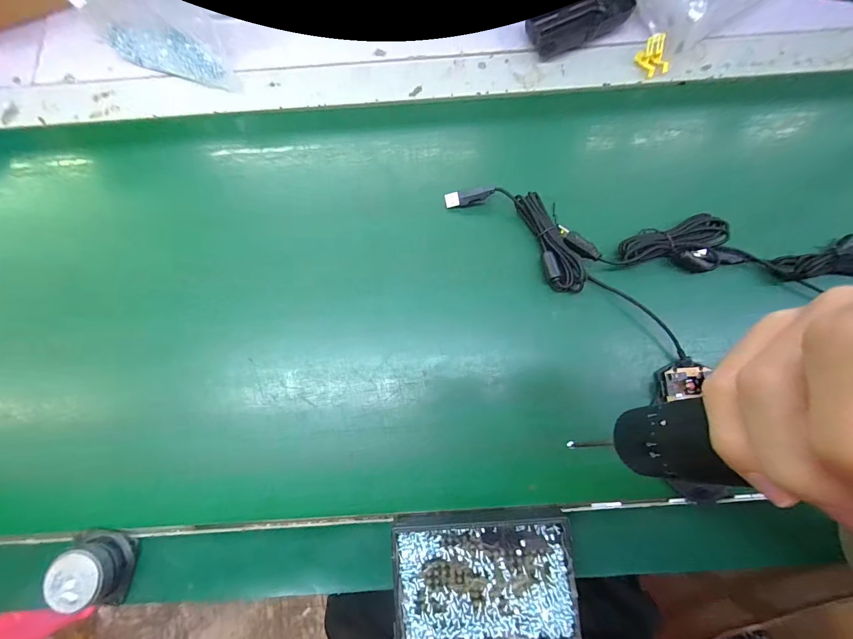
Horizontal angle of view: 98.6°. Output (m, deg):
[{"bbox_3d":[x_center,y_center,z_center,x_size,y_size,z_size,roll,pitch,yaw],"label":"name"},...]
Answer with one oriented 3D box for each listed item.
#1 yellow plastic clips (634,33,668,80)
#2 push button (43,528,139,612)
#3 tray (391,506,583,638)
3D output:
[{"bbox_3d":[0.242,-0.277,0.387,0.023,0.024,0.033,-32,81,-6],"label":"yellow plastic clips"},{"bbox_3d":[-0.268,0.203,0.292,0.050,0.034,0.048,7,80,1],"label":"push button"},{"bbox_3d":[0.044,0.203,0.293,0.137,0.026,0.092,-3,80,-1],"label":"tray"}]

